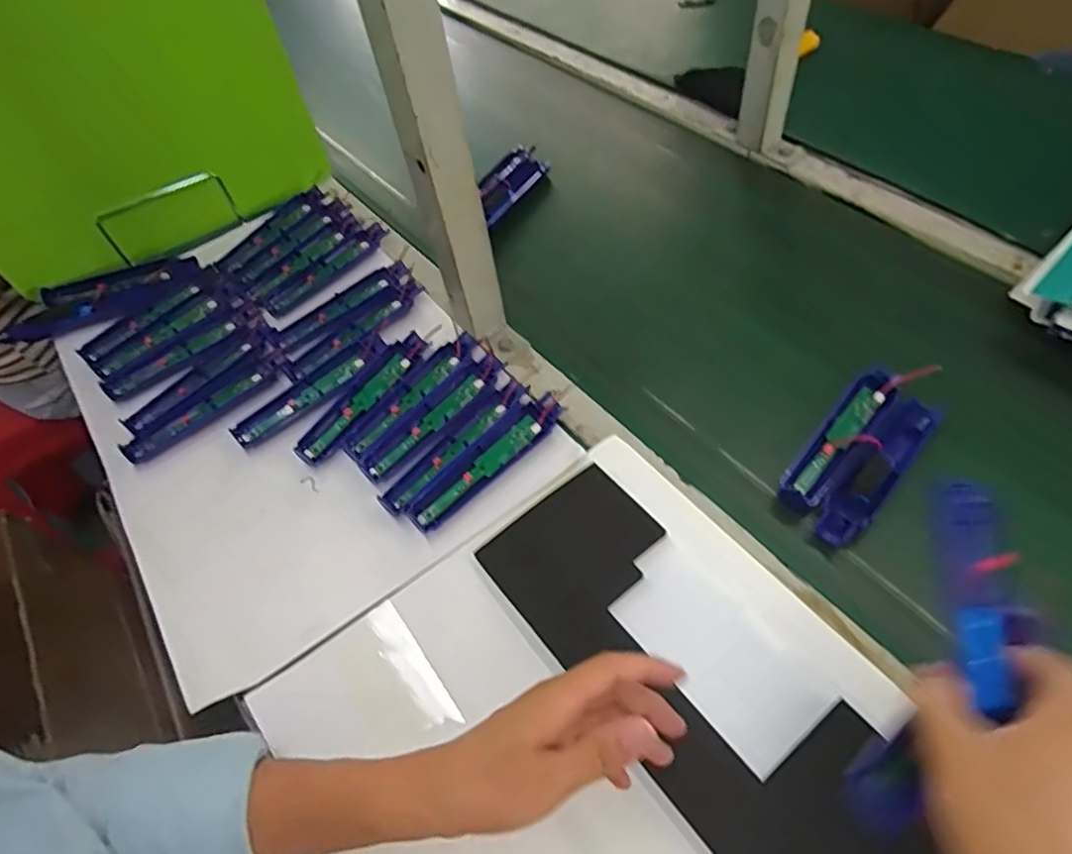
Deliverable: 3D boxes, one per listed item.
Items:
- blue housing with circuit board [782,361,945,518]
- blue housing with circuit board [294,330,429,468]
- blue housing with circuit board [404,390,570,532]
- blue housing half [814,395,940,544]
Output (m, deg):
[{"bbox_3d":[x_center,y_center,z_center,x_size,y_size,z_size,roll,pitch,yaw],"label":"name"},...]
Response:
[{"bbox_3d":[0.275,0.002,0.556,0.040,0.029,0.180,37,67,29],"label":"blue housing with circuit board"},{"bbox_3d":[-0.165,-0.029,0.613,0.037,0.012,0.162,24,61,24],"label":"blue housing with circuit board"},{"bbox_3d":[-0.041,0.029,0.556,0.033,0.016,0.162,37,67,29],"label":"blue housing with circuit board"},{"bbox_3d":[0.287,0.036,0.530,0.035,0.013,0.164,35,66,28],"label":"blue housing half"}]

